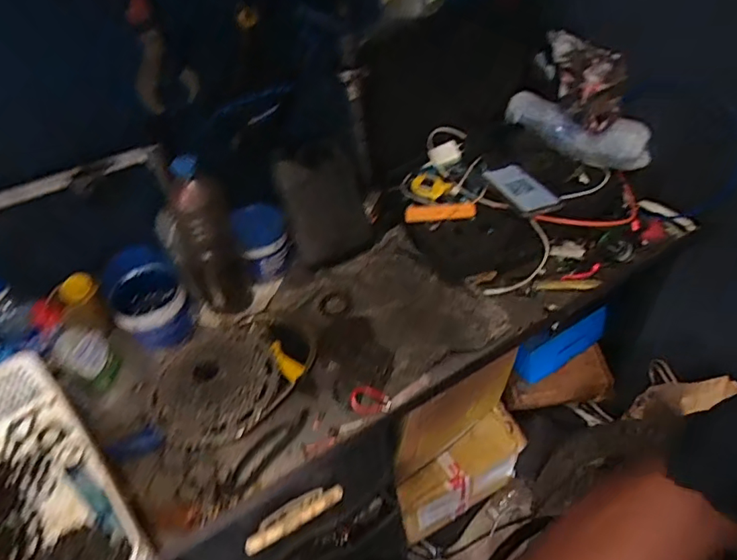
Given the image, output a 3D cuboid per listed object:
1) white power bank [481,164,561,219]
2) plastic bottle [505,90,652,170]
[{"bbox_3d":[0.254,-0.149,0.844,0.072,0.014,0.140,-19,47,-12],"label":"white power bank"},{"bbox_3d":[0.356,-0.257,0.899,0.254,0.077,0.059,30,56,30],"label":"plastic bottle"}]

